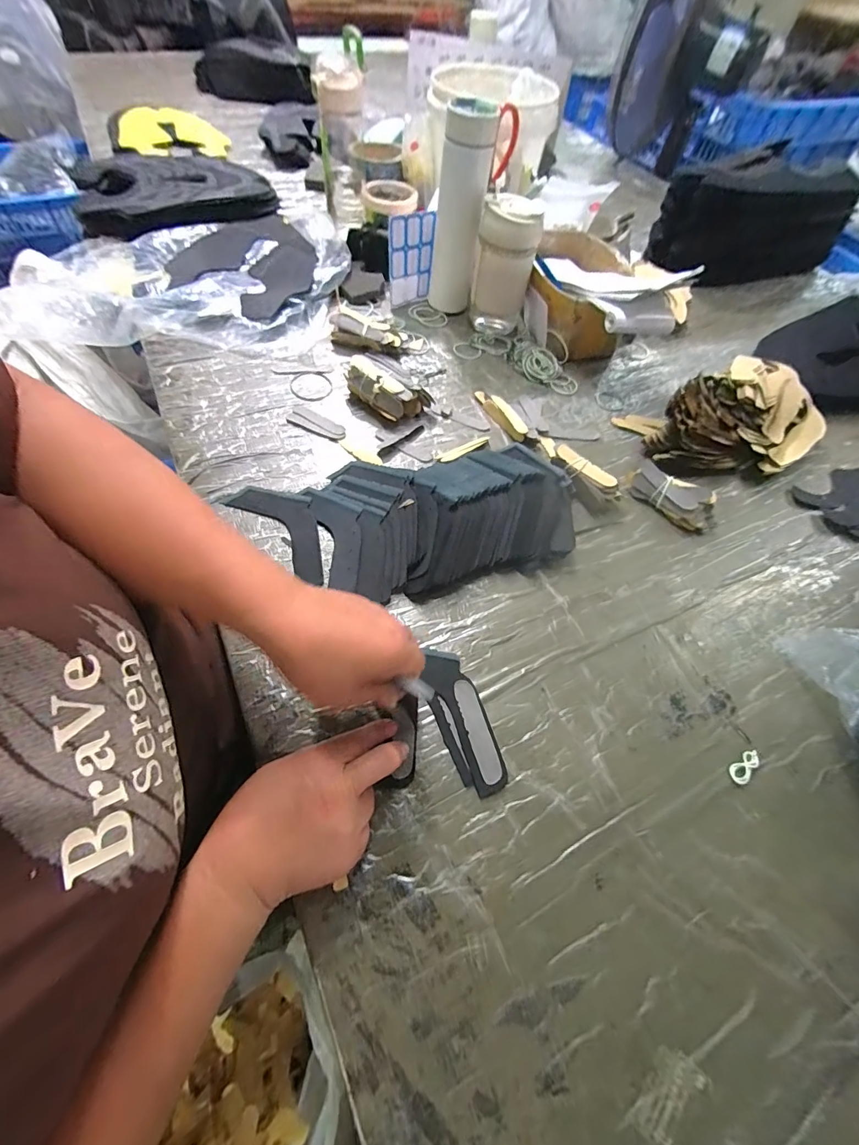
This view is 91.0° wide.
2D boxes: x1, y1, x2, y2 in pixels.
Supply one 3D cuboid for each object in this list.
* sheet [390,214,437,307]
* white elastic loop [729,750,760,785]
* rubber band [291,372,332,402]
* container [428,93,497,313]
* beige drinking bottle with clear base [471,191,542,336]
[{"bbox_3d":[-0.028,-0.480,0.651,0.071,0.116,0.008,-24,64,-18],"label":"sheet"},{"bbox_3d":[0.264,0.161,0.351,0.034,0.007,0.014,-29,66,-20],"label":"white elastic loop"},{"bbox_3d":[-0.160,-0.253,0.573,0.055,0.005,0.063,-10,61,-11],"label":"rubber band"},{"bbox_3d":[0.039,-0.489,0.600,0.074,0.241,0.056,3,59,-3],"label":"container"},{"bbox_3d":[0.103,-0.434,0.604,0.081,0.150,0.064,12,59,2],"label":"beige drinking bottle with clear base"}]

